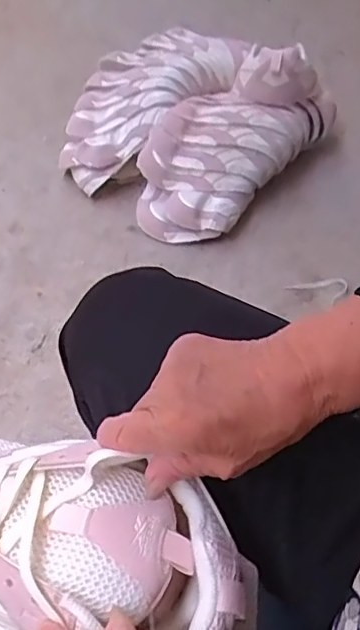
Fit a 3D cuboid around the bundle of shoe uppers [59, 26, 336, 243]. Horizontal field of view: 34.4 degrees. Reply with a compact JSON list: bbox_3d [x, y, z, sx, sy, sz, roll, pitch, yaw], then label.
[{"bbox_3d":[0.003,-0.357,1.019,0.394,0.168,0.392,36,67,23],"label":"bundle of shoe uppers"}]

